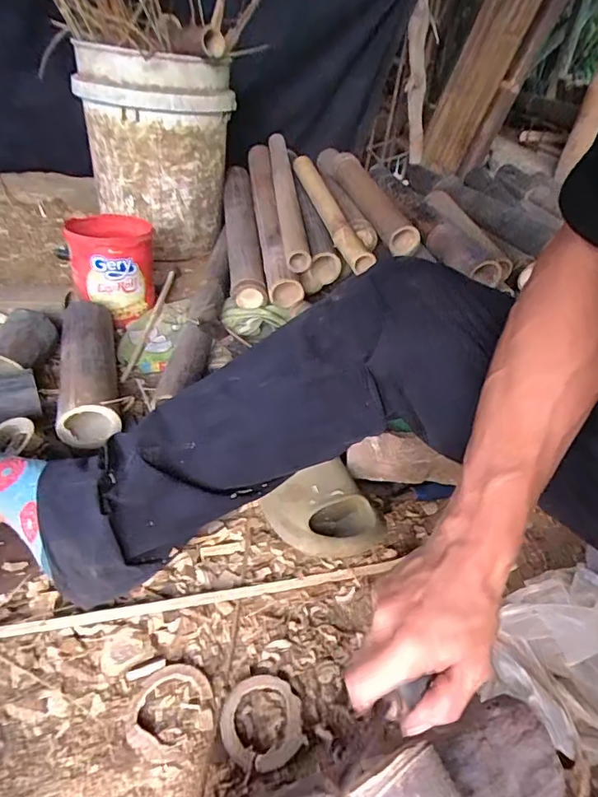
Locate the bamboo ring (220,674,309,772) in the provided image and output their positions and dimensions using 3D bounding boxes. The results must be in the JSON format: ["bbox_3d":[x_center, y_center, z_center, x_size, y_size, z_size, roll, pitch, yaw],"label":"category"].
[{"bbox_3d":[-0.030,0.267,0.406,0.067,0.010,0.067,3,40,-3],"label":"bamboo ring"}]

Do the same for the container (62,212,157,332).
[{"bbox_3d":[-0.319,-0.230,0.853,0.127,0.139,0.140,-6,41,-13],"label":"container"}]

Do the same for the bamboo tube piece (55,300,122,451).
[{"bbox_3d":[-0.296,-0.055,0.699,0.075,0.065,0.280,-7,41,-15],"label":"bamboo tube piece"}]

